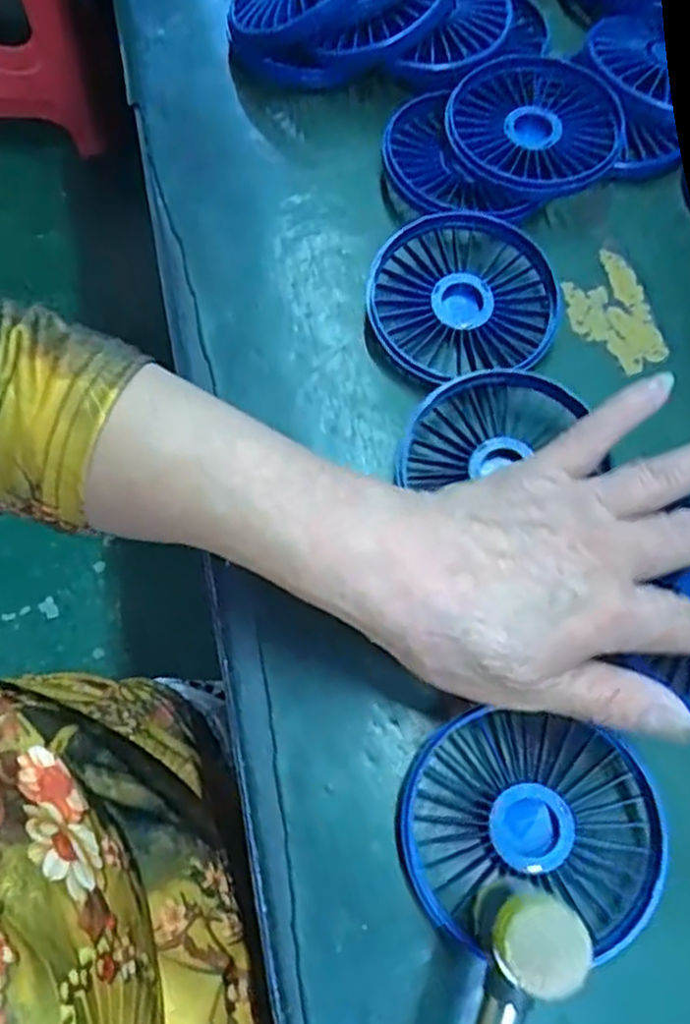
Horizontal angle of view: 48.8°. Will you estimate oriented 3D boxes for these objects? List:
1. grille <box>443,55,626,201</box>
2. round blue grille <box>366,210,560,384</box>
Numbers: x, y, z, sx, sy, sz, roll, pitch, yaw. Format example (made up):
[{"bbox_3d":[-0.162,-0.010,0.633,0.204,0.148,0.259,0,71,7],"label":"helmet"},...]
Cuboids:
[{"bbox_3d":[0.095,-0.194,0.391,0.084,0.018,0.084,-3,70,7],"label":"grille"},{"bbox_3d":[0.056,-0.102,0.359,0.087,0.020,0.082,0,67,0],"label":"round blue grille"}]

